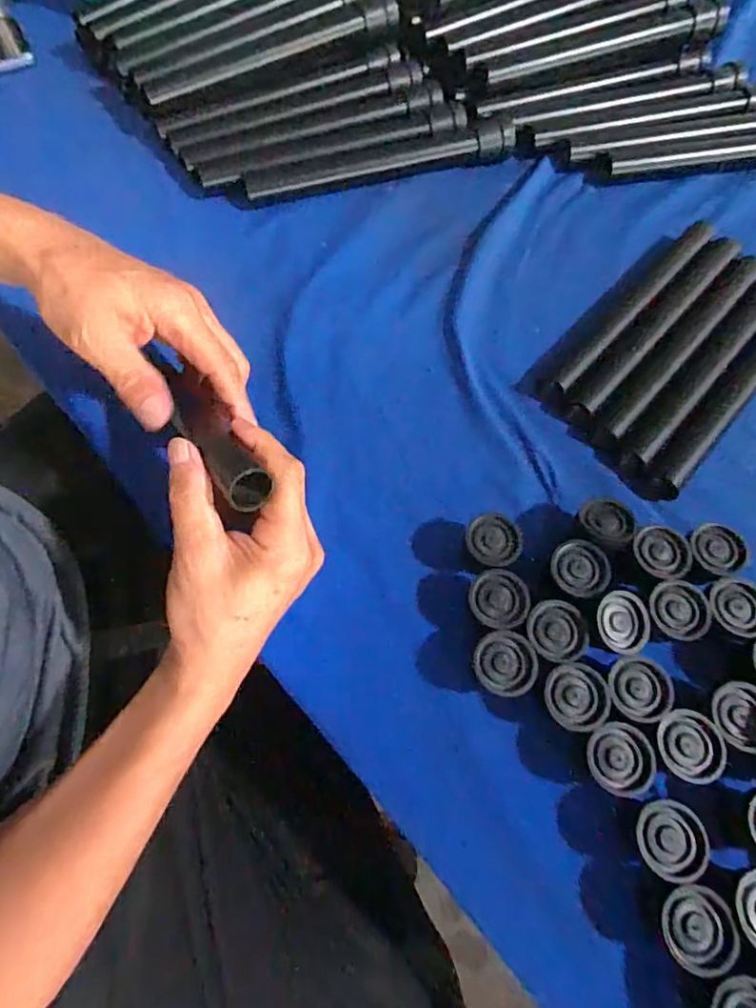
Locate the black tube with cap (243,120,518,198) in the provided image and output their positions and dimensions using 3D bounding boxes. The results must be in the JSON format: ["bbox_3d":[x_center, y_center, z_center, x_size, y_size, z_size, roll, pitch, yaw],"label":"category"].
[{"bbox_3d":[0.003,-0.310,0.489,0.246,0.022,0.027,-16,68,-7],"label":"black tube with cap"}]

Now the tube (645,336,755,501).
[{"bbox_3d":[0.265,-0.086,0.399,0.025,0.018,0.216,41,73,15],"label":"tube"}]

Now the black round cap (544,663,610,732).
[{"bbox_3d":[0.109,0.110,0.307,0.034,0.026,0.034,0,67,0],"label":"black round cap"}]

